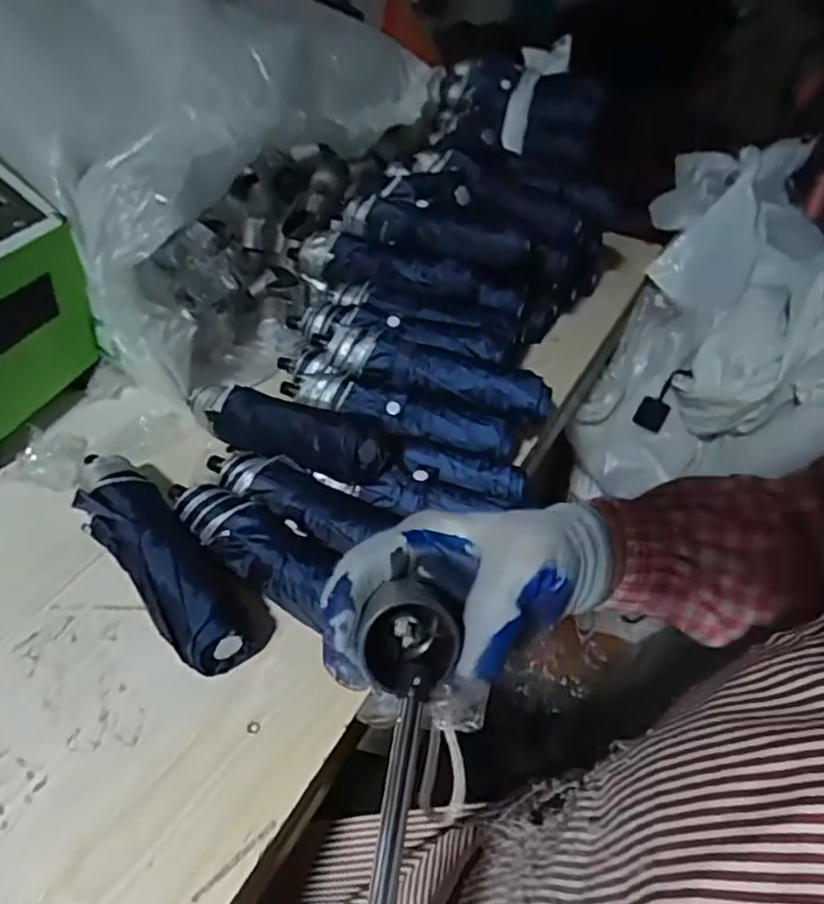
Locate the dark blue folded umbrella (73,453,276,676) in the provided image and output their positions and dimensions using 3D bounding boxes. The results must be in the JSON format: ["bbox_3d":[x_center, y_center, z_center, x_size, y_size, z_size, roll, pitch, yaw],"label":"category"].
[{"bbox_3d":[-0.190,0.069,0.496,0.222,0.053,0.069,35,46,30],"label":"dark blue folded umbrella"}]

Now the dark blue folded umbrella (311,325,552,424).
[{"bbox_3d":[0.013,-0.076,0.628,0.234,0.043,0.054,14,39,8],"label":"dark blue folded umbrella"}]

